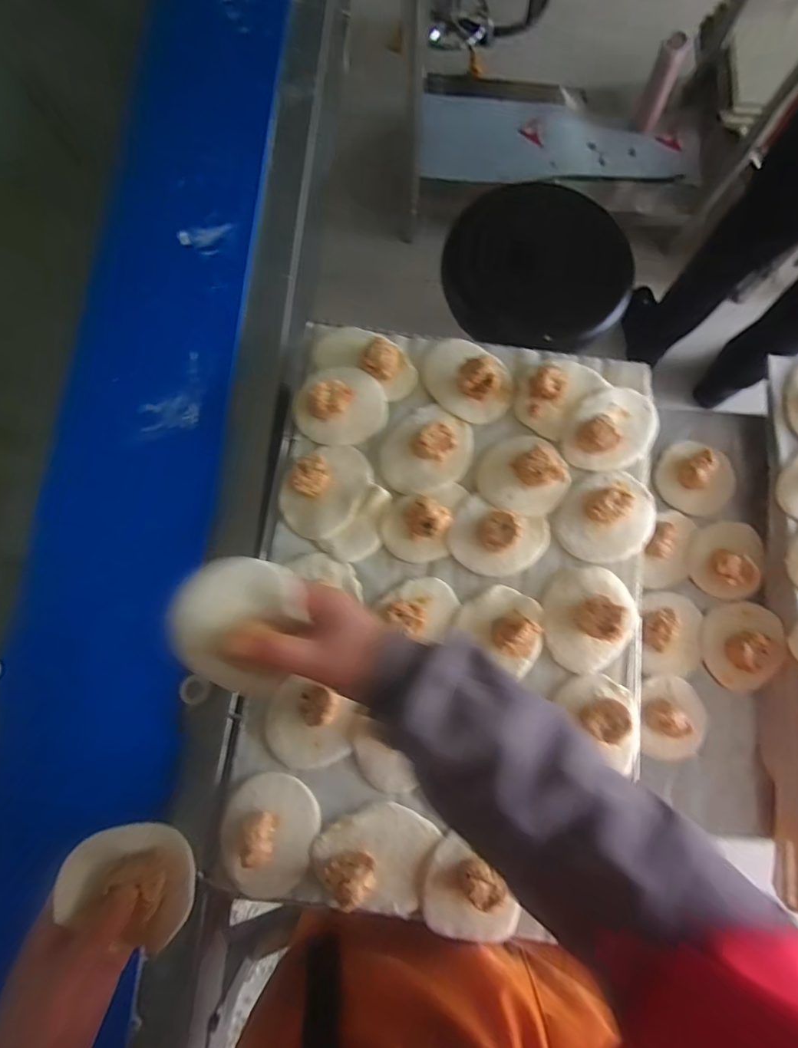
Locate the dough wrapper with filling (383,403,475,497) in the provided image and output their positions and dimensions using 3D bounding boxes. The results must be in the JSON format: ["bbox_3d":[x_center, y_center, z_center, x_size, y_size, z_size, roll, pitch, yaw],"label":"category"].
[{"bbox_3d":[0.031,-0.082,0.501,0.090,0.037,0.104,36,83,7],"label":"dough wrapper with filling"}]

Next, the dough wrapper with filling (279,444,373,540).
[{"bbox_3d":[-0.078,-0.040,0.490,0.083,0.021,0.106,36,83,7],"label":"dough wrapper with filling"}]

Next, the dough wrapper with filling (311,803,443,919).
[{"bbox_3d":[-0.023,0.309,0.432,0.108,0.035,0.089,17,81,5],"label":"dough wrapper with filling"}]

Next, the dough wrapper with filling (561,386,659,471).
[{"bbox_3d":[0.233,-0.106,0.498,0.109,0.032,0.087,-41,81,-5],"label":"dough wrapper with filling"}]

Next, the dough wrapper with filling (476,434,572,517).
[{"bbox_3d":[0.134,-0.053,0.494,0.091,0.036,0.087,0,80,2],"label":"dough wrapper with filling"}]

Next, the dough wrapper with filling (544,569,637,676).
[{"bbox_3d":[0.196,0.094,0.464,0.094,0.036,0.105,-2,80,1],"label":"dough wrapper with filling"}]

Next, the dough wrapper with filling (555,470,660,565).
[{"bbox_3d":[0.223,-0.009,0.488,0.096,0.033,0.101,0,80,2],"label":"dough wrapper with filling"}]

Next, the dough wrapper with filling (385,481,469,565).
[{"bbox_3d":[0.025,-0.007,0.488,0.075,0.035,0.093,16,81,4],"label":"dough wrapper with filling"}]

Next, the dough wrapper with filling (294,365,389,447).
[{"bbox_3d":[-0.065,-0.131,0.509,0.095,0.041,0.090,0,80,2],"label":"dough wrapper with filling"}]

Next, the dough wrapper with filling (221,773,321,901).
[{"bbox_3d":[-0.124,0.292,0.433,0.088,0.035,0.107,18,81,5],"label":"dough wrapper with filling"}]

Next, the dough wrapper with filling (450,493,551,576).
[{"bbox_3d":[0.104,0.016,0.485,0.100,0.034,0.074,20,81,5],"label":"dough wrapper with filling"}]

